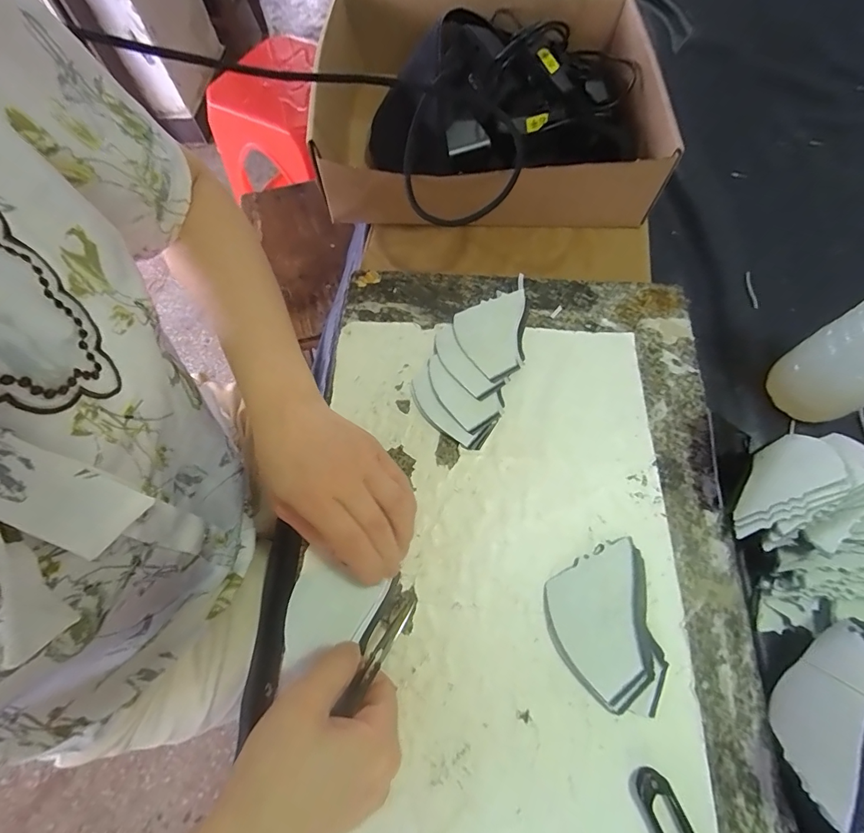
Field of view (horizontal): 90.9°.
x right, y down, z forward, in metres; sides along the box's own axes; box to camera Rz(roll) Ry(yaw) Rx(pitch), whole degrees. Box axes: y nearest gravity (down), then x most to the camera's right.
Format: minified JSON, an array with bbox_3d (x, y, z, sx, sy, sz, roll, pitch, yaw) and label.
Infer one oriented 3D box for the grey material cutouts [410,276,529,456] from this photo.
[{"bbox_3d":[0.038,-0.052,0.354,0.072,0.011,0.151,23,69,11],"label":"grey material cutouts"}]

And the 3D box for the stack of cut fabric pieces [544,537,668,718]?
[{"bbox_3d":[0.111,0.134,0.274,0.067,0.012,0.097,-6,66,-1],"label":"stack of cut fabric pieces"}]

